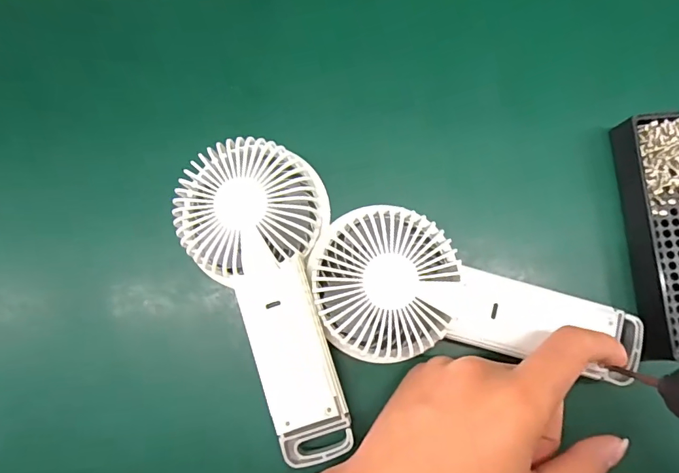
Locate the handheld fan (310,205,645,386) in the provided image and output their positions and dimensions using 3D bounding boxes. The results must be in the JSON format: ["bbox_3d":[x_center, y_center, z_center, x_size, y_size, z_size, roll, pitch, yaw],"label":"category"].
[{"bbox_3d":[0.073,0.035,0.240,0.181,0.041,0.083,13,83,5],"label":"handheld fan"}]

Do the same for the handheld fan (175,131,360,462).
[{"bbox_3d":[-0.029,0.033,0.256,0.073,0.047,0.174,-21,81,0],"label":"handheld fan"}]

